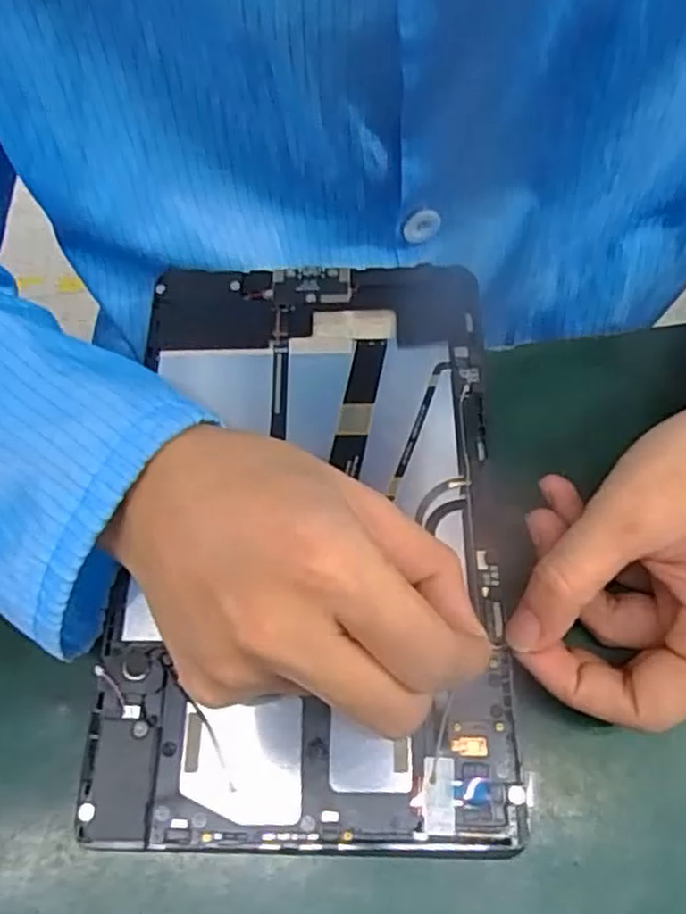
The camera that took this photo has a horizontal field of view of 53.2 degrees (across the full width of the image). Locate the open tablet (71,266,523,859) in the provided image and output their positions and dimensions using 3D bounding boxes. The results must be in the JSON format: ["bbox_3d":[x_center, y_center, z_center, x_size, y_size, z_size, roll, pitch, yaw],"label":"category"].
[{"bbox_3d":[-0.015,0.021,0.278,0.151,0.008,0.242,-1,64,3],"label":"open tablet"}]

